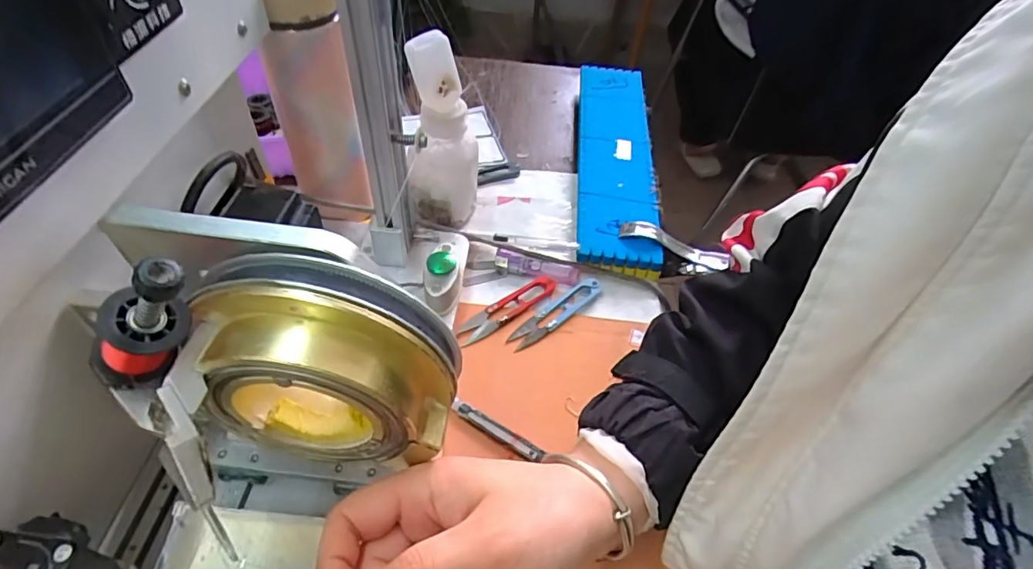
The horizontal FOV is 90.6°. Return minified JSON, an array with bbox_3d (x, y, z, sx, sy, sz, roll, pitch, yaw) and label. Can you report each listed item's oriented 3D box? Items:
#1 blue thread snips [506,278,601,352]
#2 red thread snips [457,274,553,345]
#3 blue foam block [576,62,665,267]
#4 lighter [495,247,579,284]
[{"bbox_3d":[0.035,0.024,0.441,0.099,0.008,0.022,-33,60,-28],"label":"blue thread snips"},{"bbox_3d":[-0.008,0.019,0.442,0.099,0.008,0.023,-31,59,-27],"label":"red thread snips"},{"bbox_3d":[0.111,-0.148,0.581,0.081,0.034,0.333,6,50,0],"label":"blue foam block"},{"bbox_3d":[0.018,-0.017,0.474,0.077,0.007,0.019,15,51,7],"label":"lighter"}]

